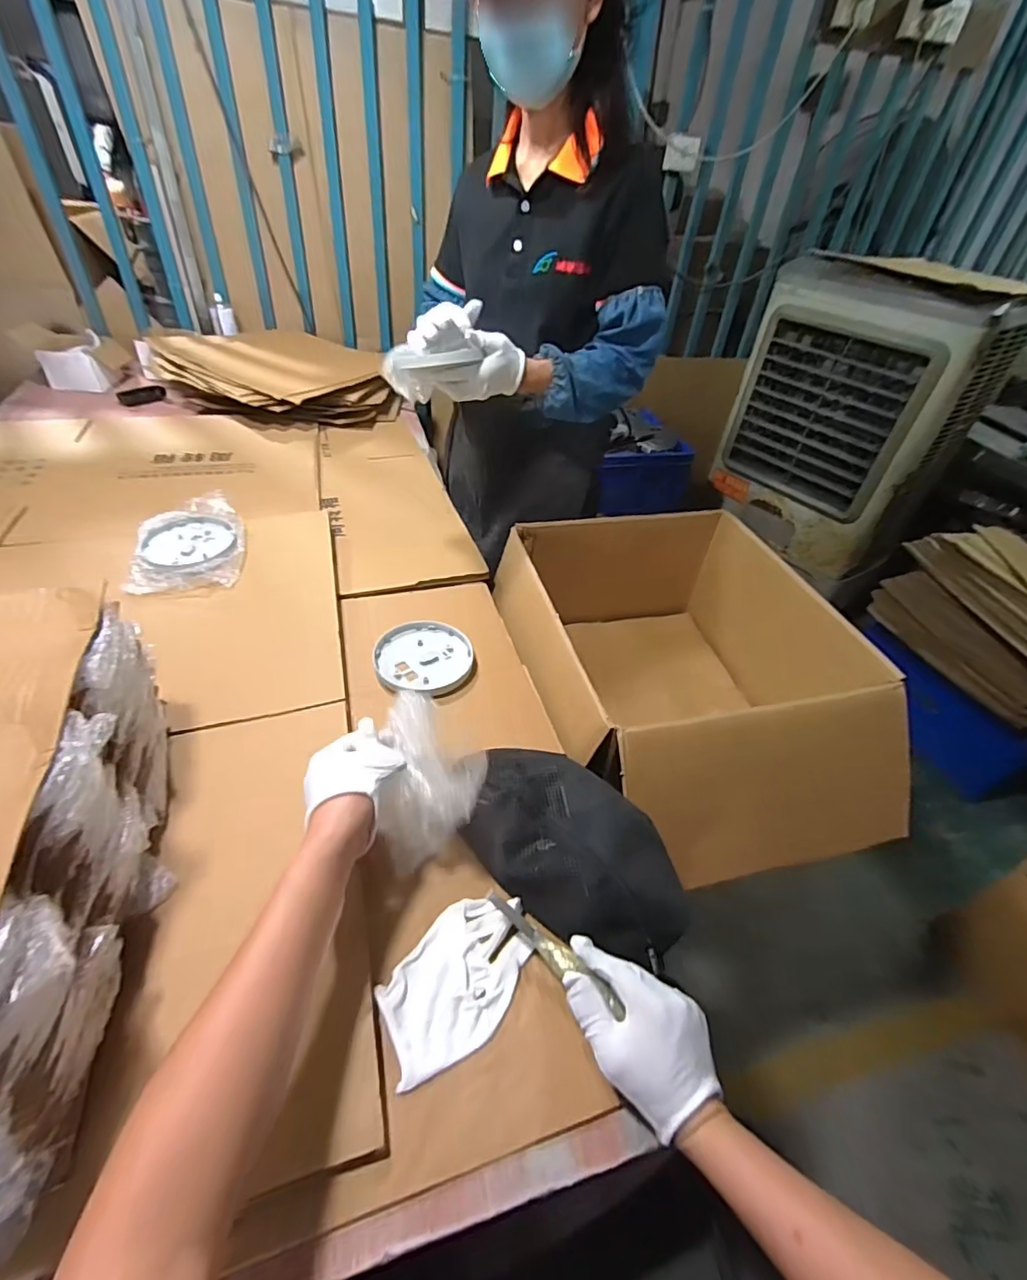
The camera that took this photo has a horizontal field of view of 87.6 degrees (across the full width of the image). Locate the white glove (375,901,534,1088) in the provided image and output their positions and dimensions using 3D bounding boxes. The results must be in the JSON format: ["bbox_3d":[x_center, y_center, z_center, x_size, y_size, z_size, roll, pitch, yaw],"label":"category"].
[{"bbox_3d":[-0.049,0.302,0.475,0.090,0.011,0.149,32,48,26],"label":"white glove"}]

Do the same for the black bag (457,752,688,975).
[{"bbox_3d":[0.053,0.198,0.546,0.142,0.065,0.268,-31,54,-34],"label":"black bag"}]

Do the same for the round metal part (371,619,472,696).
[{"bbox_3d":[-0.129,0.021,0.769,0.134,0.015,0.134,3,42,-3],"label":"round metal part"}]

